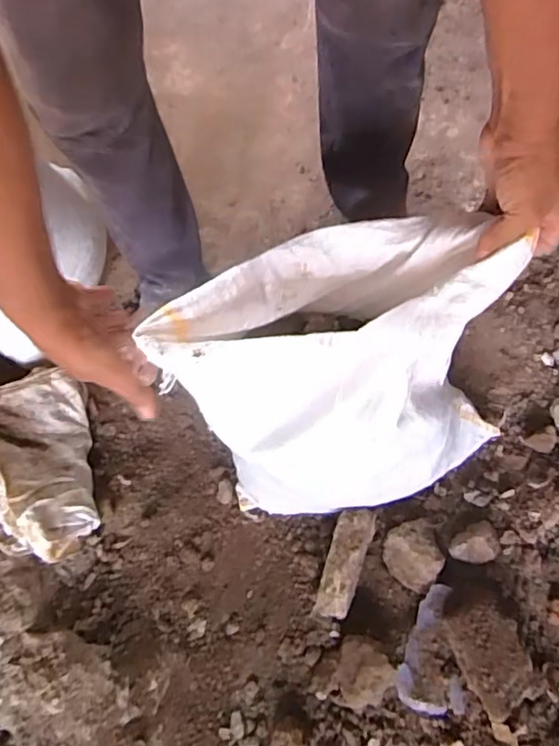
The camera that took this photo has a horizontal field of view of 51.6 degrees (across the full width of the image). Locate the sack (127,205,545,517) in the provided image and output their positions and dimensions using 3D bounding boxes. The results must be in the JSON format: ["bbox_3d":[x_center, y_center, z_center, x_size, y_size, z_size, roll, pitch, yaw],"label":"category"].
[{"bbox_3d":[0.076,0.015,0.675,0.333,0.406,0.263,-28,74,-7],"label":"sack"}]

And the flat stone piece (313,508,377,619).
[{"bbox_3d":[0.091,0.258,0.797,0.055,0.058,0.156,20,74,8],"label":"flat stone piece"}]

